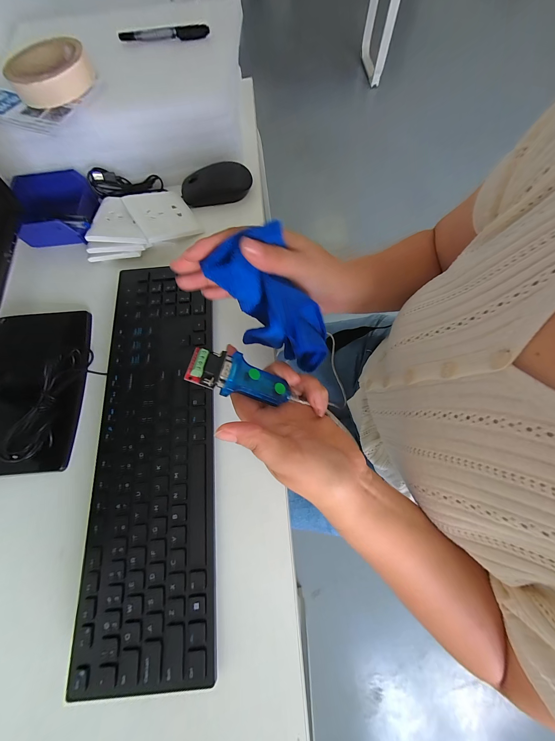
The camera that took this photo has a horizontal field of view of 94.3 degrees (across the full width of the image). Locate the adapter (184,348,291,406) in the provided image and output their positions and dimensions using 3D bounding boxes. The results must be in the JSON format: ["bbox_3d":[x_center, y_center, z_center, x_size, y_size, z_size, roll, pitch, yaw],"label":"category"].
[{"bbox_3d":[-0.029,0.006,0.215,0.085,0.013,0.034,19,72,-18],"label":"adapter"}]

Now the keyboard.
[{"bbox_3d":[-0.135,0.068,0.281,0.124,0.017,0.418,-5,72,1],"label":"keyboard"}]

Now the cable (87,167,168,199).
[{"bbox_3d":[-0.234,-0.289,0.396,0.103,0.035,0.028,-14,72,-2],"label":"cable"}]

